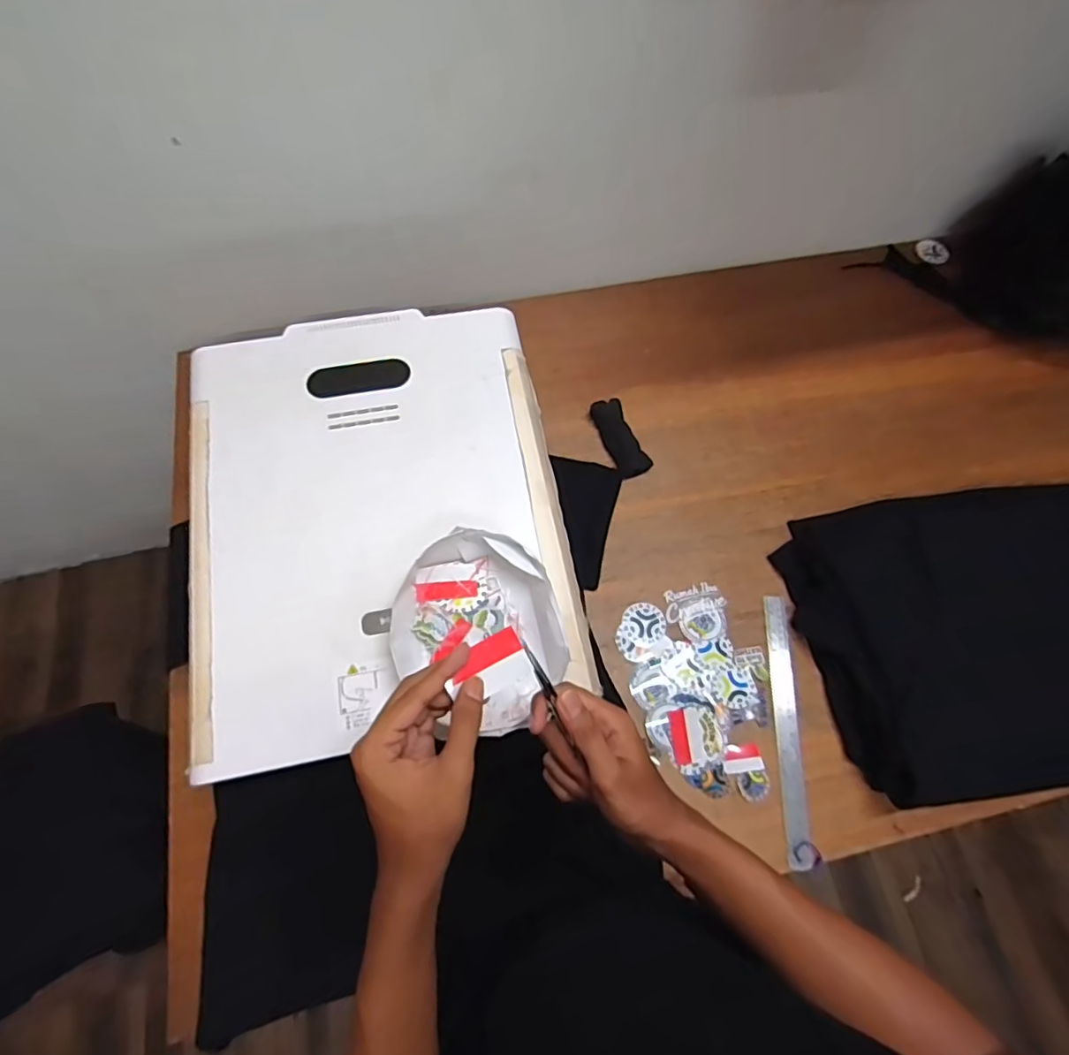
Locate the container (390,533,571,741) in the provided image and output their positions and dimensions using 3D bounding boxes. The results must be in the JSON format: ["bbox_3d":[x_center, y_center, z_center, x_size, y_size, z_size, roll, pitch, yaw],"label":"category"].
[{"bbox_3d":[-0.056,0.102,0.567,0.158,0.048,0.191,-14,70,-5],"label":"container"}]

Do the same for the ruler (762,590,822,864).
[{"bbox_3d":[0.323,0.250,0.729,0.034,0.007,0.323,1,69,0],"label":"ruler"}]

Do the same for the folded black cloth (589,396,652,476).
[{"bbox_3d":[0.130,-0.134,0.856,0.049,0.029,0.125,-23,71,-9],"label":"folded black cloth"}]

